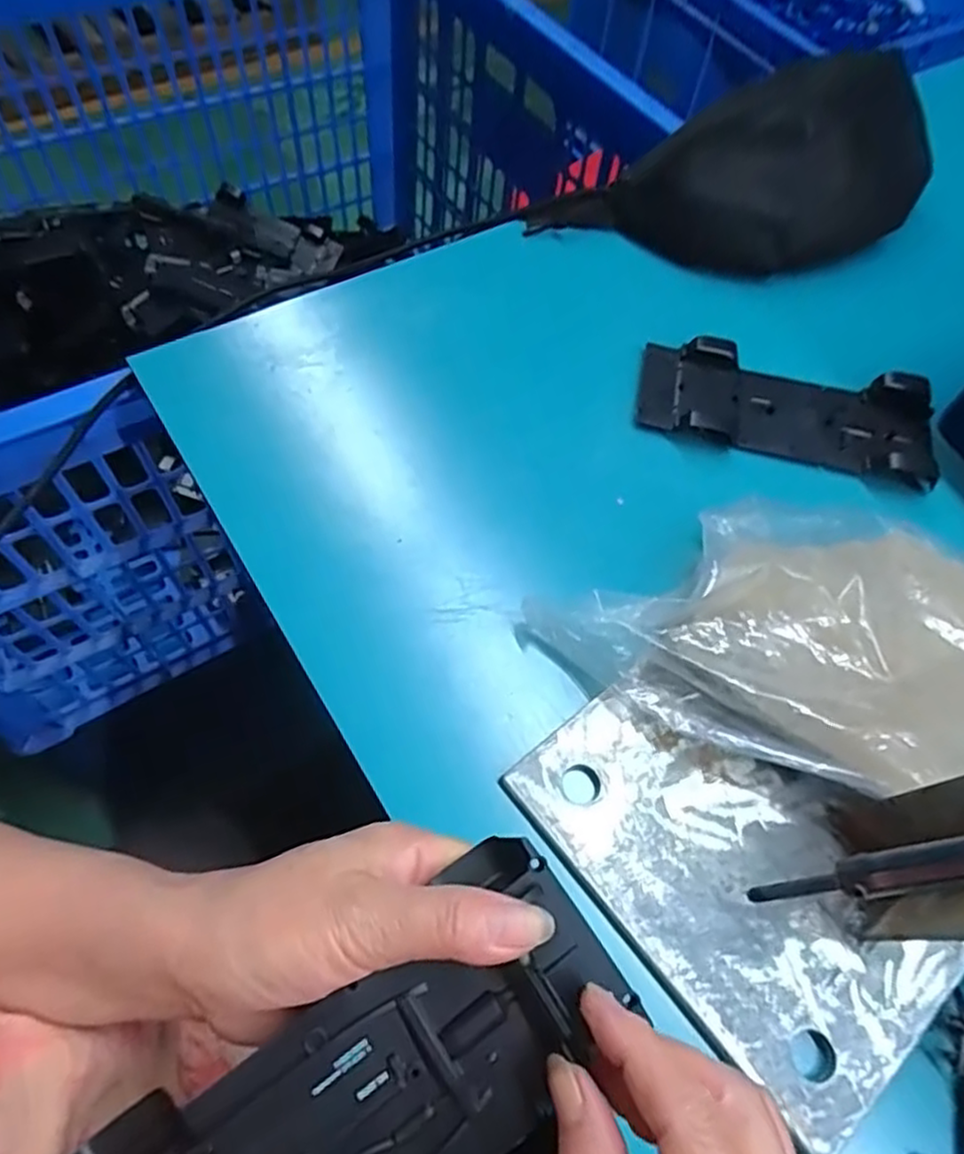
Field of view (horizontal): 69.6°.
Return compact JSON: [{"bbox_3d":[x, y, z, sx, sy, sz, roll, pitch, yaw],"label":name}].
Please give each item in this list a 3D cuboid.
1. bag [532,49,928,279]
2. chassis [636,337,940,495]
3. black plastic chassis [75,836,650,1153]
[{"bbox_3d":[0.202,-0.293,0.514,0.312,0.104,0.102,-12,64,-10],"label":"bag"},{"bbox_3d":[0.200,-0.111,0.456,0.190,0.024,0.076,13,63,2],"label":"chassis"},{"bbox_3d":[-0.042,0.165,0.214,0.183,0.028,0.074,-32,70,-11],"label":"black plastic chassis"}]

